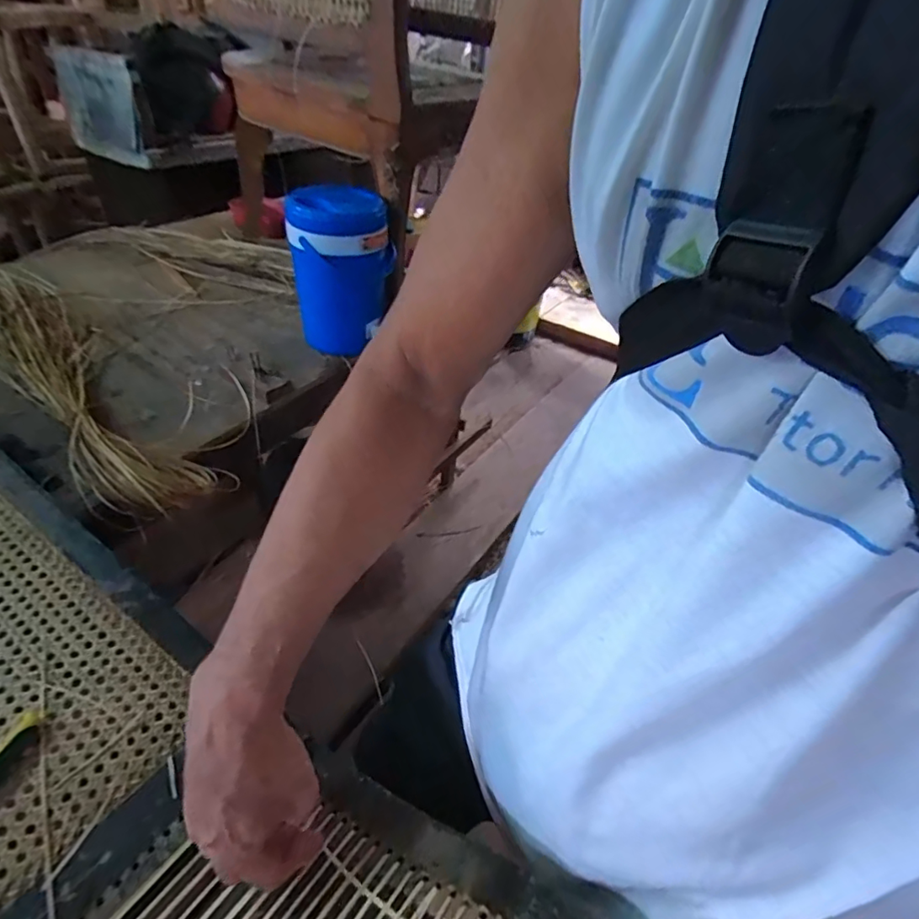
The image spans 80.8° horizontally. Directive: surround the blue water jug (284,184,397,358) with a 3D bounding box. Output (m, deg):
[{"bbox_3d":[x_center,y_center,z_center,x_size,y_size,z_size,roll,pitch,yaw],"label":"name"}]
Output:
[{"bbox_3d":[-0.209,-0.335,0.964,0.150,0.240,0.156,32,48,28],"label":"blue water jug"}]

